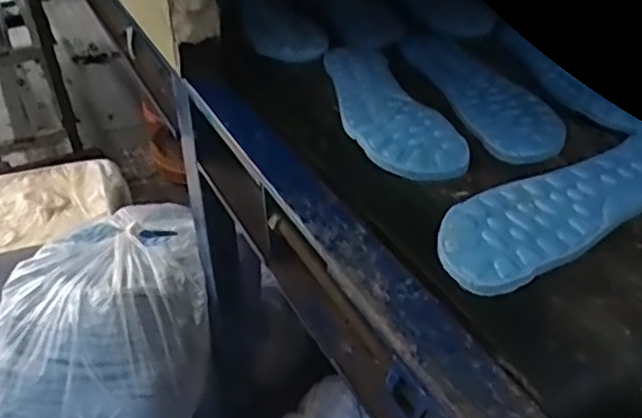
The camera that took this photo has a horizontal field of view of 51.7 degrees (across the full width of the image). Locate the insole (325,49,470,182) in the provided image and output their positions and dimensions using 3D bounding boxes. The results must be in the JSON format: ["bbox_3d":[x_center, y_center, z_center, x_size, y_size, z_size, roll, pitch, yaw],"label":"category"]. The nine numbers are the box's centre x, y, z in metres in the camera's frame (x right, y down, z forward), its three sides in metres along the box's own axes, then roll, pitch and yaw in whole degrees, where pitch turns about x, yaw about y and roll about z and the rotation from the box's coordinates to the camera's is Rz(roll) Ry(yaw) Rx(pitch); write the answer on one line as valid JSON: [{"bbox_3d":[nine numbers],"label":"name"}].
[{"bbox_3d":[0.053,-0.104,0.622,0.083,0.010,0.264,-10,37,-12],"label":"insole"}]

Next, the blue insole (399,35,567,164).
[{"bbox_3d":[0.154,-0.123,0.659,0.084,0.008,0.276,-9,37,-9],"label":"blue insole"}]

